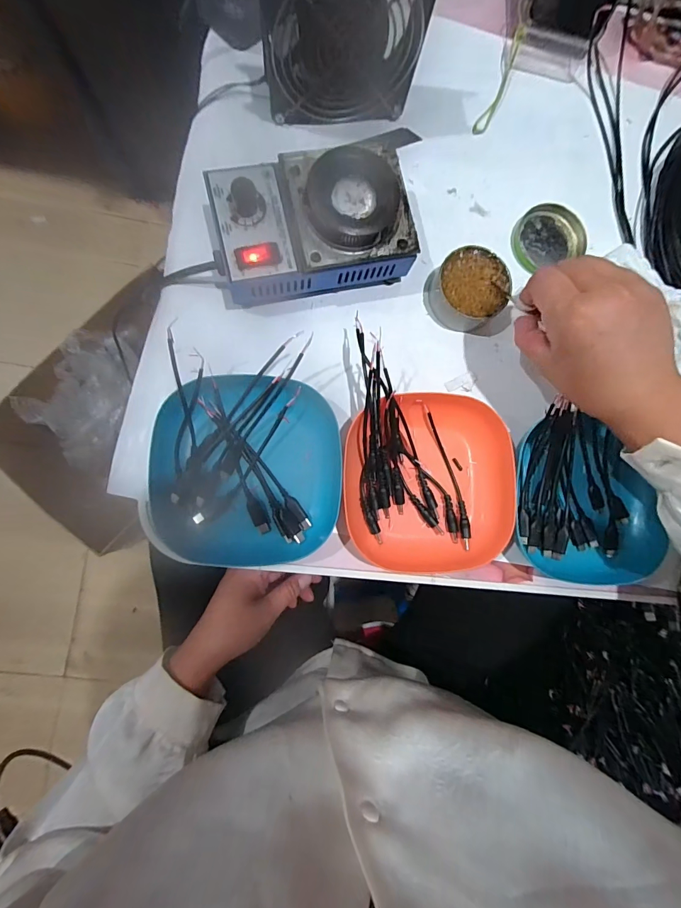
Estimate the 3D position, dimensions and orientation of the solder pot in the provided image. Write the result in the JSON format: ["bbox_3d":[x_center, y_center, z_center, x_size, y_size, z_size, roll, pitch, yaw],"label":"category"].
[{"bbox_3d":[-0.022,-0.181,0.310,0.154,0.057,0.099,-12,86,-8],"label":"solder pot"}]

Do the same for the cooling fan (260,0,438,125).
[{"bbox_3d":[0.002,-0.320,0.292,0.122,0.121,0.043,-12,86,-8],"label":"cooling fan"}]

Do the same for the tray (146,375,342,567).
[{"bbox_3d":[-0.071,0.014,0.301,0.140,0.031,0.140,-2,84,-6],"label":"tray"}]

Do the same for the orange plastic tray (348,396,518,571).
[{"bbox_3d":[0.072,0.024,0.321,0.135,0.023,0.143,-2,84,-6],"label":"orange plastic tray"}]

